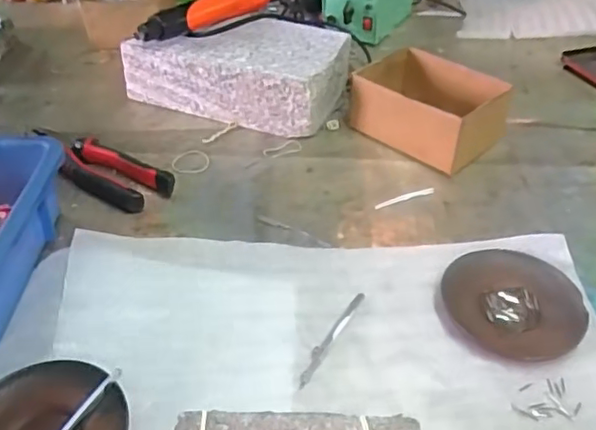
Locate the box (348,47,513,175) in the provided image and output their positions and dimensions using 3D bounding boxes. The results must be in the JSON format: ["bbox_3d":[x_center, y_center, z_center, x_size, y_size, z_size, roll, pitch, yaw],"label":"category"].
[{"bbox_3d":[0.151,-0.126,0.689,0.155,0.070,0.125,32,49,29],"label":"box"}]

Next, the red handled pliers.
[{"bbox_3d":[-0.216,-0.053,0.625,0.181,0.022,0.057,25,46,23],"label":"red handled pliers"}]

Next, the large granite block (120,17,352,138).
[{"bbox_3d":[-0.071,-0.185,0.739,0.240,0.081,0.140,16,43,14],"label":"large granite block"}]

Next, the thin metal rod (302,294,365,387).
[{"bbox_3d":[0.026,0.097,0.472,0.011,0.004,0.104,23,45,21],"label":"thin metal rod"}]

